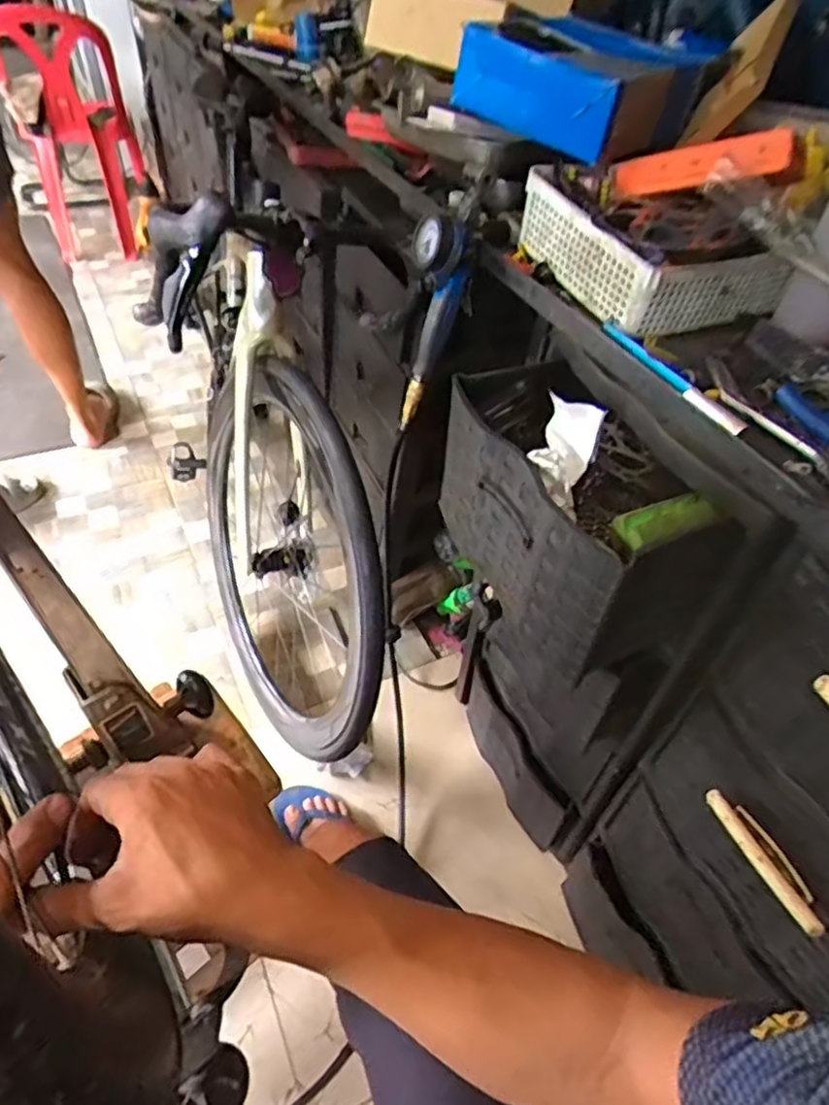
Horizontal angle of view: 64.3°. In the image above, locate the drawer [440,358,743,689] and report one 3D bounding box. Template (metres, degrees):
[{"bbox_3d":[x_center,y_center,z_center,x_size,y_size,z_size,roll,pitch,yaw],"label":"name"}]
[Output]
[{"bbox_3d":[0.146,-0.042,0.678,0.164,0.183,0.311,-18,51,-21],"label":"drawer"}]

